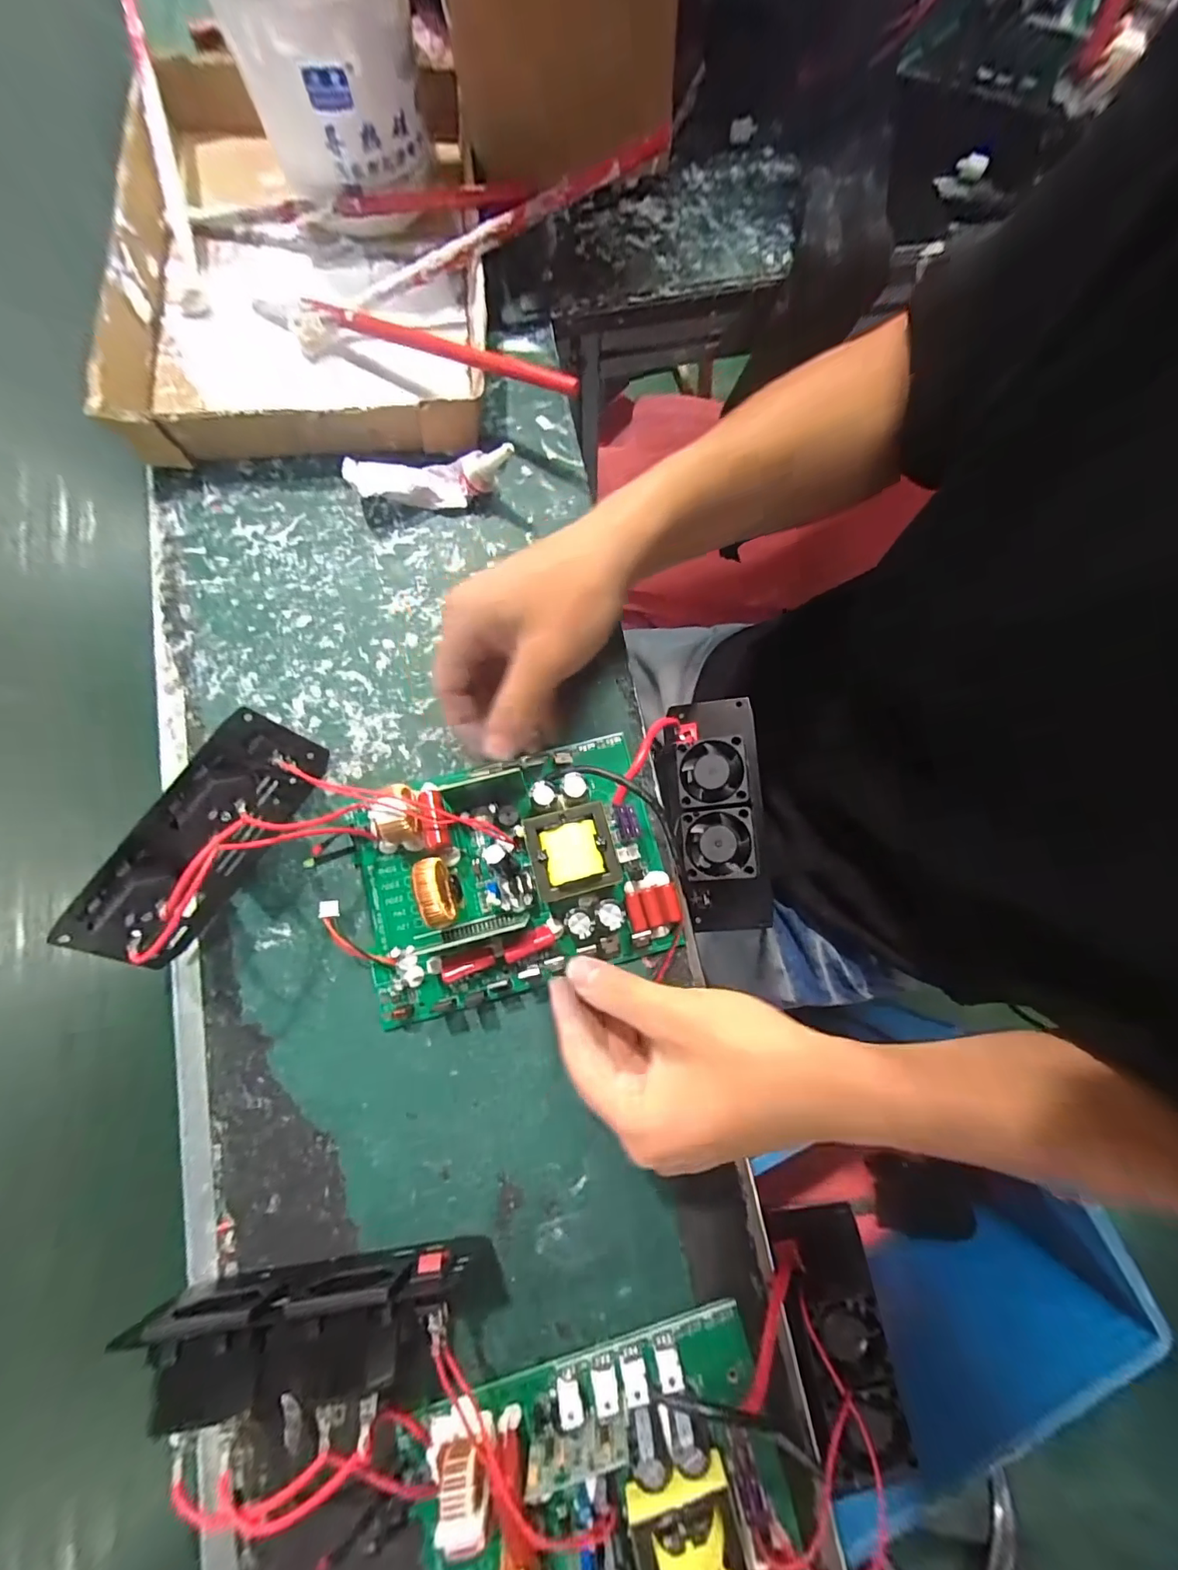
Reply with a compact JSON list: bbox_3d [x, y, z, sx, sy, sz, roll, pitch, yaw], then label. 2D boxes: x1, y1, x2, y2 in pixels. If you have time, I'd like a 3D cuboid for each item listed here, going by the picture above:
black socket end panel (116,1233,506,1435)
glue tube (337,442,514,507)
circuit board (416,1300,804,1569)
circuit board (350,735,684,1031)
[{"bbox_3d":[-0.116,0.239,0.221,0.142,0.061,0.051,-4,79,-2],"label":"black socket end panel"},{"bbox_3d":[-0.105,-0.200,0.321,0.109,0.030,0.029,-2,79,-2],"label":"glue tube"},{"bbox_3d":[0.009,0.332,0.218,0.166,0.037,0.122,-10,80,-3],"label":"circuit board"},{"bbox_3d":[-0.044,0.048,0.273,0.178,0.037,0.131,-13,80,-4],"label":"circuit board"}]

